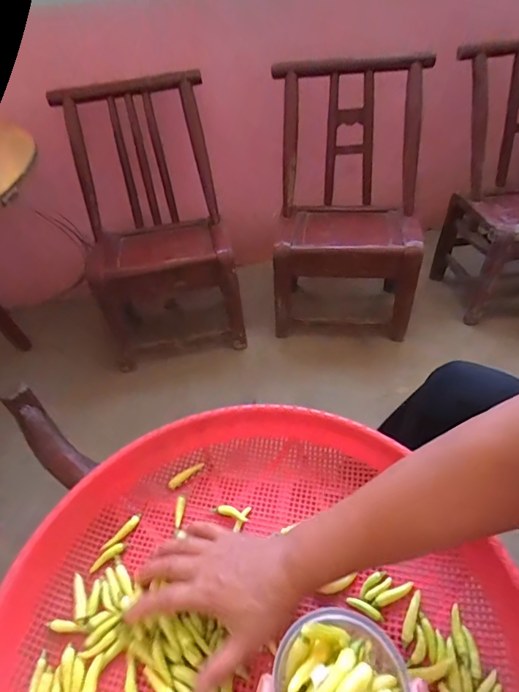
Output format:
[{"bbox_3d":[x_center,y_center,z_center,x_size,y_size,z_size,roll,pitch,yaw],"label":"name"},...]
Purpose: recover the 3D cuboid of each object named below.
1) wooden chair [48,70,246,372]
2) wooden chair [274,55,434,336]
[{"bbox_3d":[-0.275,-0.306,1.142,0.393,0.645,0.369,-7,41,-2],"label":"wooden chair"},{"bbox_3d":[0.242,-0.383,1.181,0.401,0.593,0.458,0,42,5],"label":"wooden chair"}]

